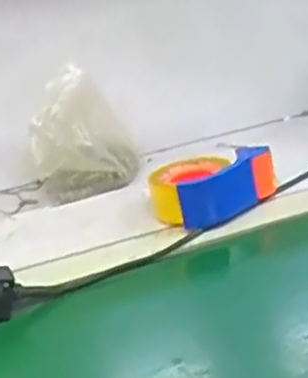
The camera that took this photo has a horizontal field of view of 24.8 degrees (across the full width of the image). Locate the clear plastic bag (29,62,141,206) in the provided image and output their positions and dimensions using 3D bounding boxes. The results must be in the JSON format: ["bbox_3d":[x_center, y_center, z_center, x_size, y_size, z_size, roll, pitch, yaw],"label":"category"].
[{"bbox_3d":[-0.095,-0.070,0.947,0.135,0.162,0.081,-6,27,2],"label":"clear plastic bag"}]

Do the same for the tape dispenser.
[{"bbox_3d":[0.074,0.000,0.888,0.152,0.079,0.096,-13,27,-11],"label":"tape dispenser"}]

